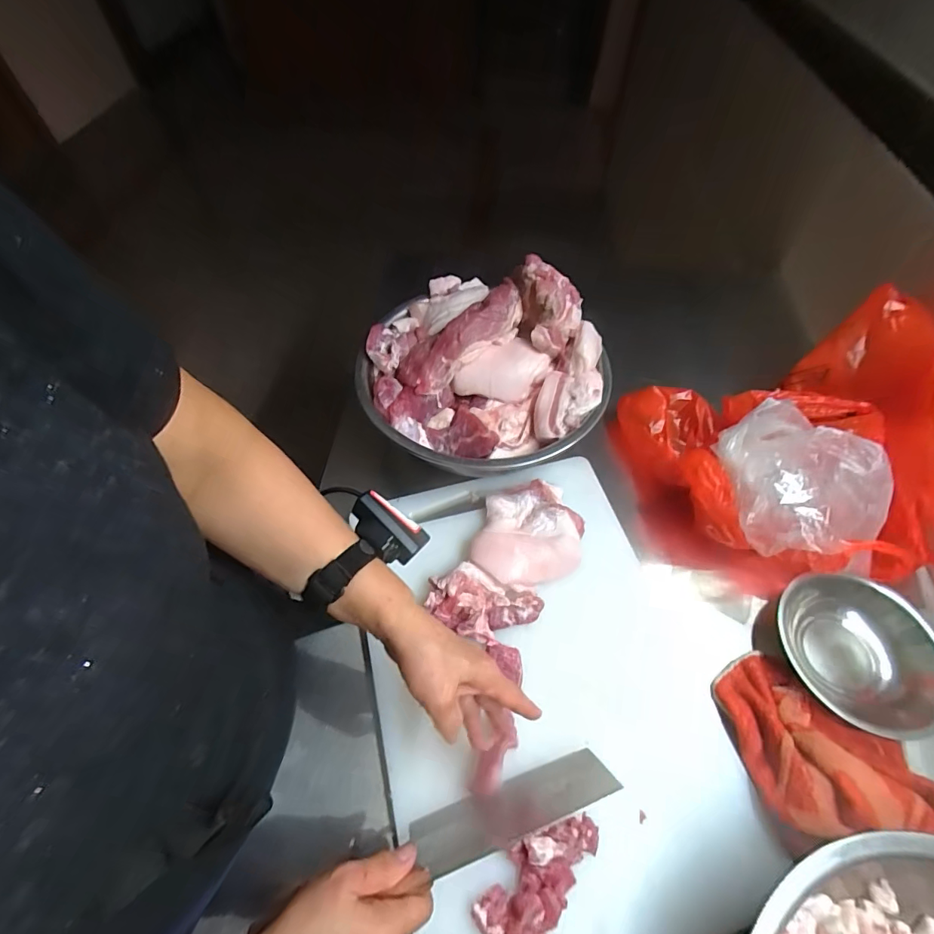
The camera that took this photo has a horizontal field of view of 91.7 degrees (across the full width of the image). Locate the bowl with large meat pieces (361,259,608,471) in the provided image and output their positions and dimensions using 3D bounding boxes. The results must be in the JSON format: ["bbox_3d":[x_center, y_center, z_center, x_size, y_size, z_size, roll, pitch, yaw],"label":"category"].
[{"bbox_3d":[0.014,-0.125,0.610,0.327,0.149,0.289,26,61,16],"label":"bowl with large meat pieces"}]

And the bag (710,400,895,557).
[{"bbox_3d":[0.374,0.012,0.503,0.134,0.079,0.167,-11,58,-7],"label":"bag"}]

